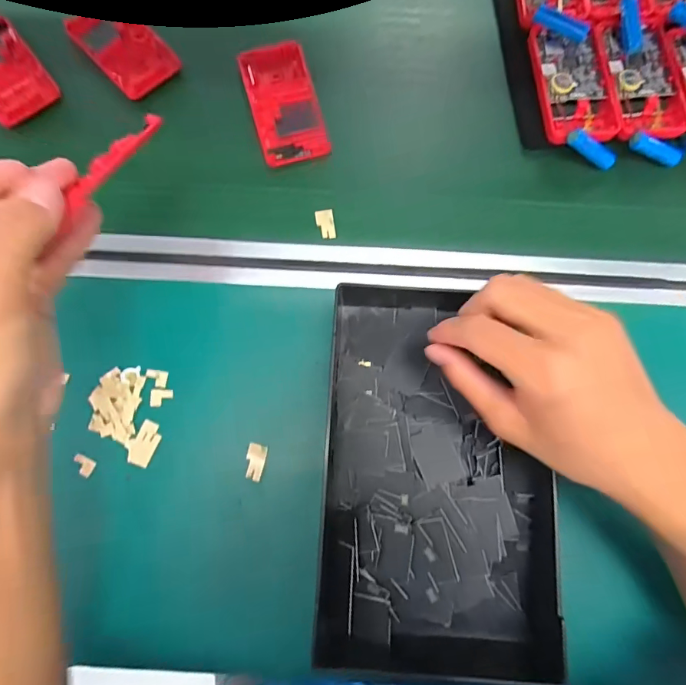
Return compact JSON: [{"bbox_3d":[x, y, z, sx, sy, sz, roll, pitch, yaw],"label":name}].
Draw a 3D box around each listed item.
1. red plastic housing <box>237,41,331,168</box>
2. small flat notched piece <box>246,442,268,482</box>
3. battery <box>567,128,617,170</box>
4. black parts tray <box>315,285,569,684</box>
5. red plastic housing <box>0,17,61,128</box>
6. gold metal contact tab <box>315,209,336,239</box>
[{"bbox_3d":[-0.056,-0.228,0.407,0.062,0.012,0.123,-15,77,-4],"label":"red plastic housing"},{"bbox_3d":[-0.070,0.095,0.343,0.015,0.004,0.028,10,77,2],"label":"small flat notched piece"},{"bbox_3d":[0.225,-0.171,0.384,0.058,0.011,0.016,21,77,-19],"label":"battery"},{"bbox_3d":[0.071,0.094,0.326,0.168,0.029,0.283,1,77,0],"label":"black parts tray"},{"bbox_3d":[-0.329,-0.265,0.416,0.061,0.006,0.117,-36,80,-8],"label":"red plastic housing"},{"bbox_3d":[-0.016,-0.107,0.388,0.016,0.004,0.028,-9,77,-2],"label":"gold metal contact tab"}]

